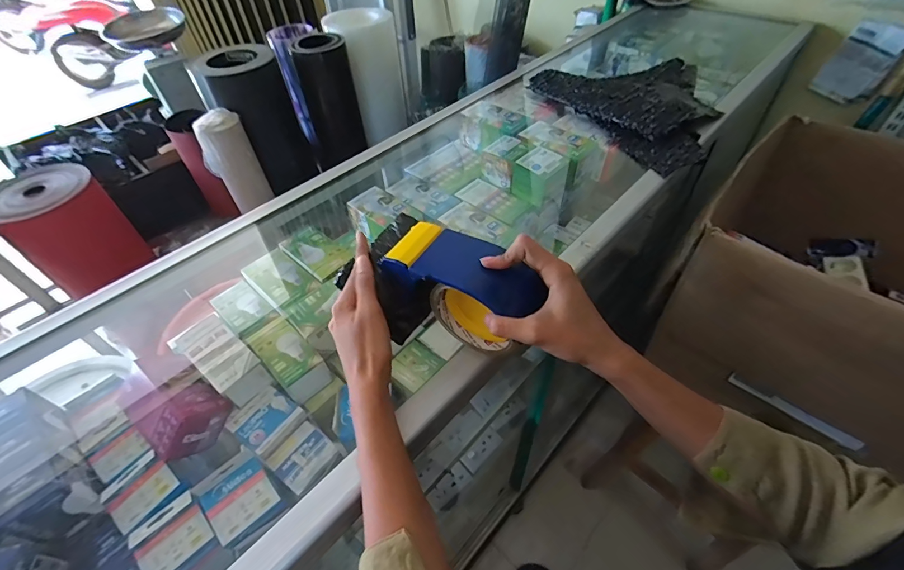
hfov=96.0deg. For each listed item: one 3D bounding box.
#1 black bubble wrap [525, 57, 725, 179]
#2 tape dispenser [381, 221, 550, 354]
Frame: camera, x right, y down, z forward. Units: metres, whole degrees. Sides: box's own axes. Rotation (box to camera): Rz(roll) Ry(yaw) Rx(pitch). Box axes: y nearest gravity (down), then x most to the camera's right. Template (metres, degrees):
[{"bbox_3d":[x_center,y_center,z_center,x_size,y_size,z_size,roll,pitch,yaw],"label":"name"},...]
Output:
[{"bbox_3d":[0.348,-0.316,0.685,0.285,0.036,0.348,-21,51,-14],"label":"black bubble wrap"},{"bbox_3d":[0.013,0.006,0.372,0.128,0.087,0.059,21,53,20],"label":"tape dispenser"}]

